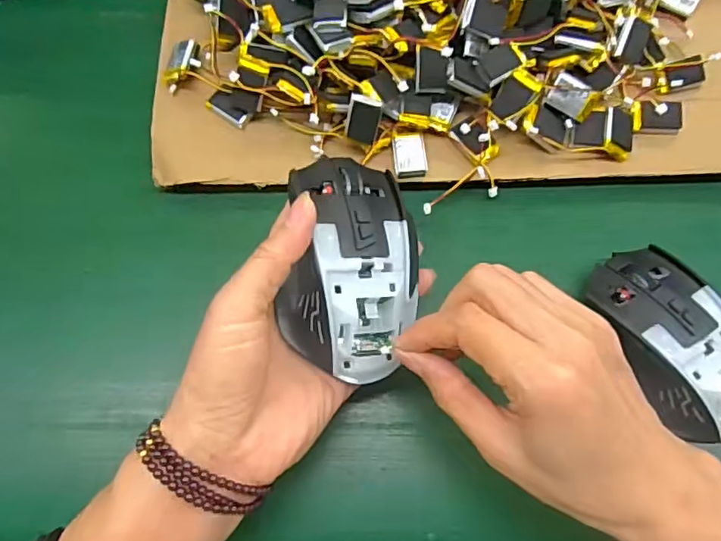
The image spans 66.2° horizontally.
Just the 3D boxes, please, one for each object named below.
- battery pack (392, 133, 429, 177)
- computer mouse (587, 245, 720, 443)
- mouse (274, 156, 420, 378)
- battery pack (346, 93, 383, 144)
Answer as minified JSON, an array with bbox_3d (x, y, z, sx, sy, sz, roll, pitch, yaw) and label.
[{"bbox_3d":[0.032,-0.074,0.356,0.020,0.011,0.029,-4,70,-1],"label":"battery pack"},{"bbox_3d":[0.177,0.042,0.313,0.063,0.041,0.116,-27,72,-9],"label":"computer mouse"},{"bbox_3d":[-0.005,-0.005,0.279,0.065,0.039,0.110,4,73,-1],"label":"mouse"},{"bbox_3d":[0.002,-0.092,0.338,0.020,0.028,0.004,15,33,2],"label":"battery pack"}]

